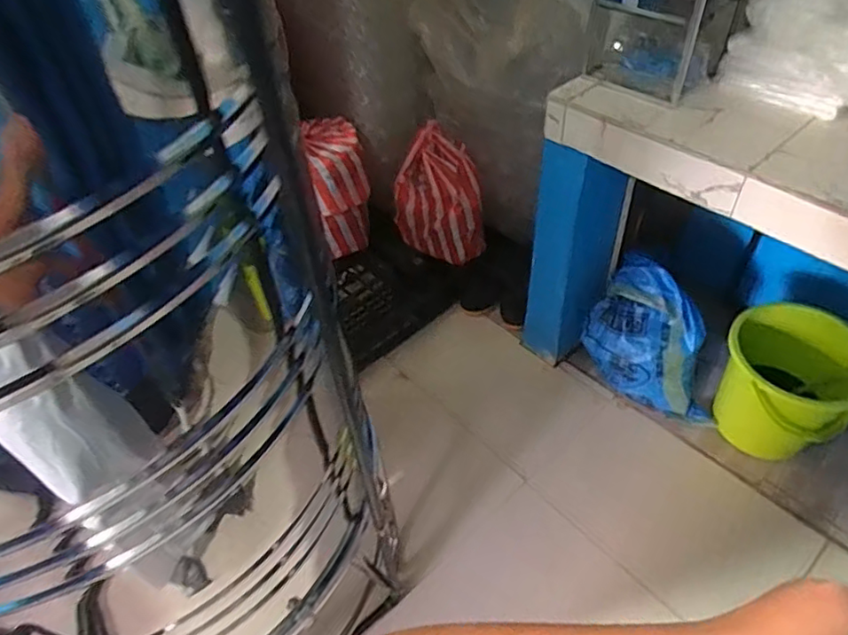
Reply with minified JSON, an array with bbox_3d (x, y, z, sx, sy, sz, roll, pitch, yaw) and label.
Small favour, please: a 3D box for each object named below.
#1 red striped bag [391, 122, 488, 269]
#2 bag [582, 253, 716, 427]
[{"bbox_3d":[0.048,-0.370,1.875,0.286,0.376,0.169,-1,47,3],"label":"red striped bag"},{"bbox_3d":[0.623,0.065,1.598,0.350,0.381,0.225,9,48,13],"label":"bag"}]

